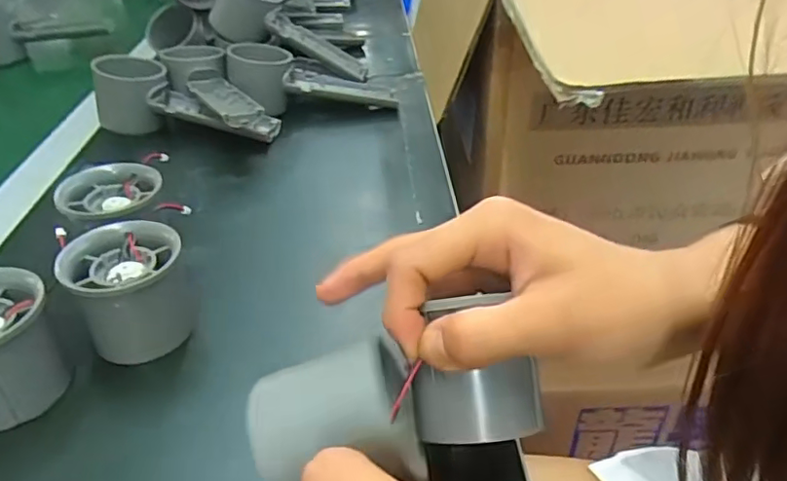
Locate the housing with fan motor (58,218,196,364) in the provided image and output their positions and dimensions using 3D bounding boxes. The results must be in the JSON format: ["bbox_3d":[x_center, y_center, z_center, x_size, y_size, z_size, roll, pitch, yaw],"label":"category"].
[{"bbox_3d":[-0.131,0.028,0.296,0.054,0.055,0.058,-14,42,-16],"label":"housing with fan motor"}]

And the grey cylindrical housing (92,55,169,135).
[{"bbox_3d":[-0.229,-0.129,0.510,0.062,0.056,0.057,-14,42,-16],"label":"grey cylindrical housing"}]

